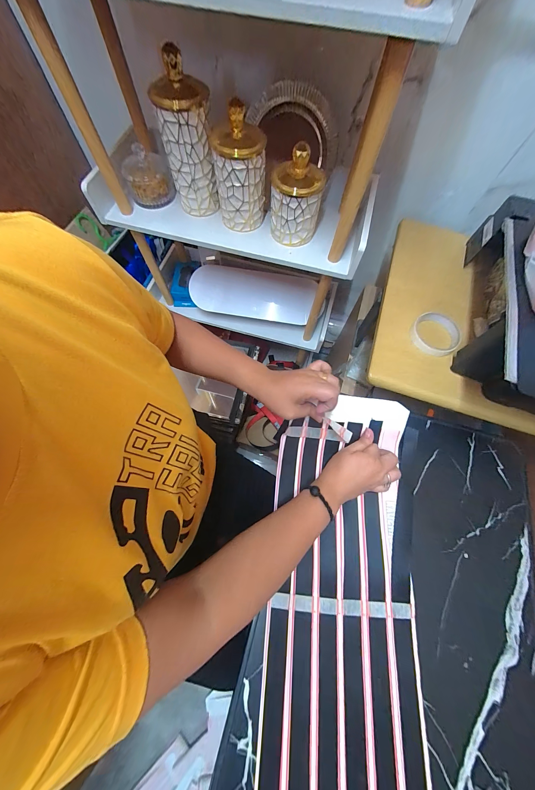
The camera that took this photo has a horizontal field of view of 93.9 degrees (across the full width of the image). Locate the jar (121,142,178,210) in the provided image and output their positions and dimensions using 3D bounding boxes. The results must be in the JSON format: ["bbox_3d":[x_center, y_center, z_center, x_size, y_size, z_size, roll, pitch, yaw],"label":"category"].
[{"bbox_3d":[-0.278,-0.507,0.583,0.104,0.084,0.099,-19,69,-9],"label":"jar"}]

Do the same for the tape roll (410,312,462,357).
[{"bbox_3d":[0.324,-0.118,0.481,0.088,0.020,0.087,0,67,-1],"label":"tape roll"}]

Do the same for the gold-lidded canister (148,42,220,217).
[{"bbox_3d":[-0.160,-0.507,0.515,0.097,0.209,0.089,-5,67,-3],"label":"gold-lidded canister"}]

